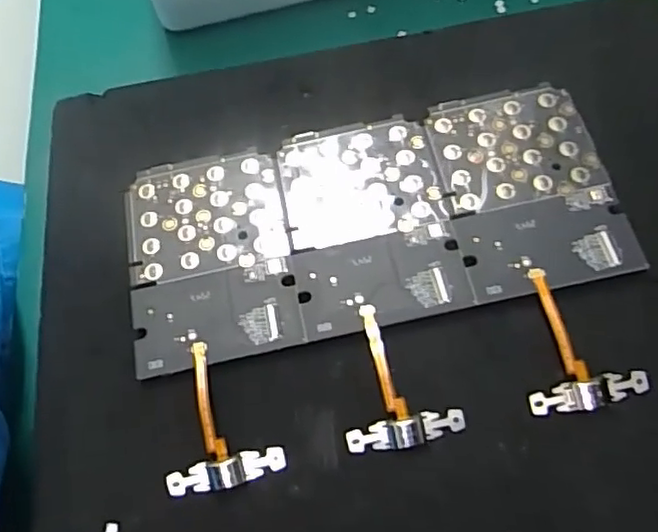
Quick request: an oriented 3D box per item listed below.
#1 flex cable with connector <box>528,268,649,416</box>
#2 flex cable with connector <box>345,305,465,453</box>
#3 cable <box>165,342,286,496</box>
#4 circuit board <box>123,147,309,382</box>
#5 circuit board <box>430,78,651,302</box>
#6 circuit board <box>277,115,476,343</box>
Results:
[{"bbox_3d":[0.076,0.022,0.194,0.034,0.006,0.045,-6,67,2],"label":"flex cable with connector"},{"bbox_3d":[0.021,0.033,0.195,0.035,0.006,0.044,-7,67,2],"label":"flex cable with connector"},{"bbox_3d":[-0.033,0.045,0.195,0.035,0.005,0.045,-8,67,1],"label":"cable"},{"bbox_3d":[-0.042,-0.004,0.219,0.056,0.004,0.078,-12,65,1],"label":"circuit board"},{"bbox_3d":[0.067,-0.029,0.214,0.053,0.007,0.078,-11,67,-1],"label":"circuit board"},{"bbox_3d":[0.013,-0.016,0.218,0.055,0.004,0.078,-11,64,2],"label":"circuit board"}]

